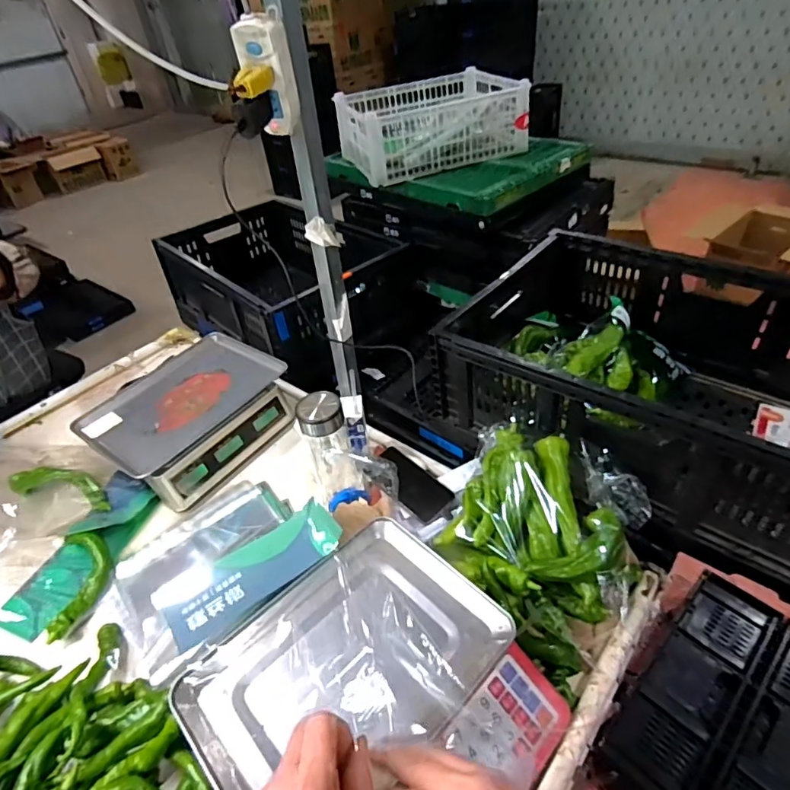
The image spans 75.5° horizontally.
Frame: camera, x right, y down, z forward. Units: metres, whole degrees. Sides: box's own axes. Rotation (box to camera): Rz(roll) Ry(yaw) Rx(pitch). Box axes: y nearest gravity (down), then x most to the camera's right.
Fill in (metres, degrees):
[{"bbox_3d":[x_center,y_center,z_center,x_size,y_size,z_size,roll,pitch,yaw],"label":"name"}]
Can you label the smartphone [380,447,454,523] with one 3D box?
[{"bbox_3d":[0.021,0.135,0.801,0.070,0.015,0.145,-32,46,-27],"label":"smartphone"}]

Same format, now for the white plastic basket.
[{"bbox_3d":[0.082,-0.675,1.272,0.398,0.138,0.303,-17,41,-12],"label":"white plastic basket"}]

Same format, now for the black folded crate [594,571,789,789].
[{"bbox_3d":[0.766,0.719,1.132,0.584,0.059,0.387,-35,48,-29],"label":"black folded crate"}]

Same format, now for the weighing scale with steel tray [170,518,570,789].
[{"bbox_3d":[-0.020,0.334,0.563,0.330,0.083,0.325,27,51,34],"label":"weighing scale with steel tray"}]

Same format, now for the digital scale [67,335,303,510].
[{"bbox_3d":[-0.385,0.036,0.972,0.259,0.114,0.319,25,50,32],"label":"digital scale"}]

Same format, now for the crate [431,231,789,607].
[{"bbox_3d":[0.413,-0.013,0.756,0.620,0.209,0.400,27,51,34],"label":"crate"}]

